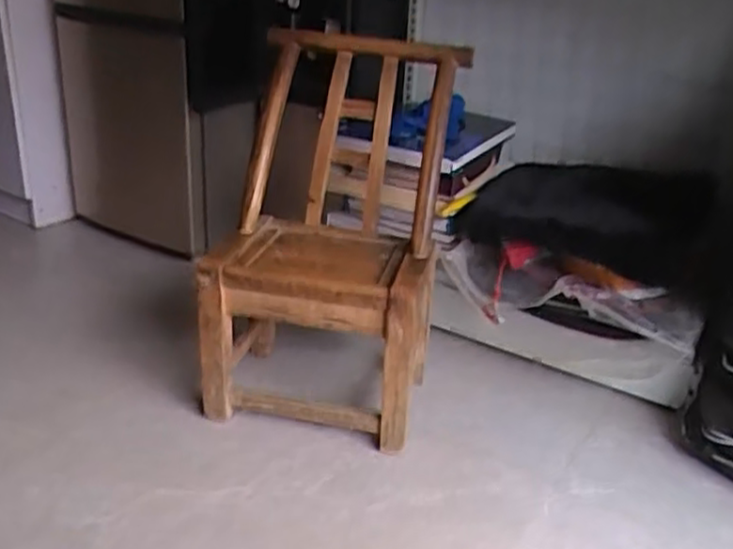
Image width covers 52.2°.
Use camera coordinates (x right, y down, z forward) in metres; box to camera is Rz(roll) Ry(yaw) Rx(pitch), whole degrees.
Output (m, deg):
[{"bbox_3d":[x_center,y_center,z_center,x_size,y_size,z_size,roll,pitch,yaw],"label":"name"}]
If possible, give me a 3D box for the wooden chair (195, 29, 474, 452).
[{"bbox_3d":[-0.058,-0.064,1.357,0.386,0.655,0.346,11,26,16],"label":"wooden chair"}]

